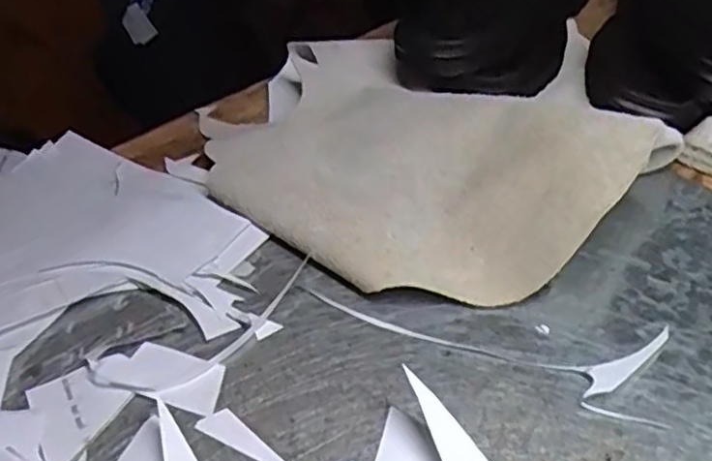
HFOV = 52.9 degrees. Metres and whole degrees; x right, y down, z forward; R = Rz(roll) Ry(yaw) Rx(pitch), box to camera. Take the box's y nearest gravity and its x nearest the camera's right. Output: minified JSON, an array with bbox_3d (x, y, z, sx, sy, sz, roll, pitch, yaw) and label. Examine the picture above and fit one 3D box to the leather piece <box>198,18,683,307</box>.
[{"bbox_3d":[0.037,-0.068,0.515,0.319,0.052,0.255,26,51,31],"label":"leather piece"}]

